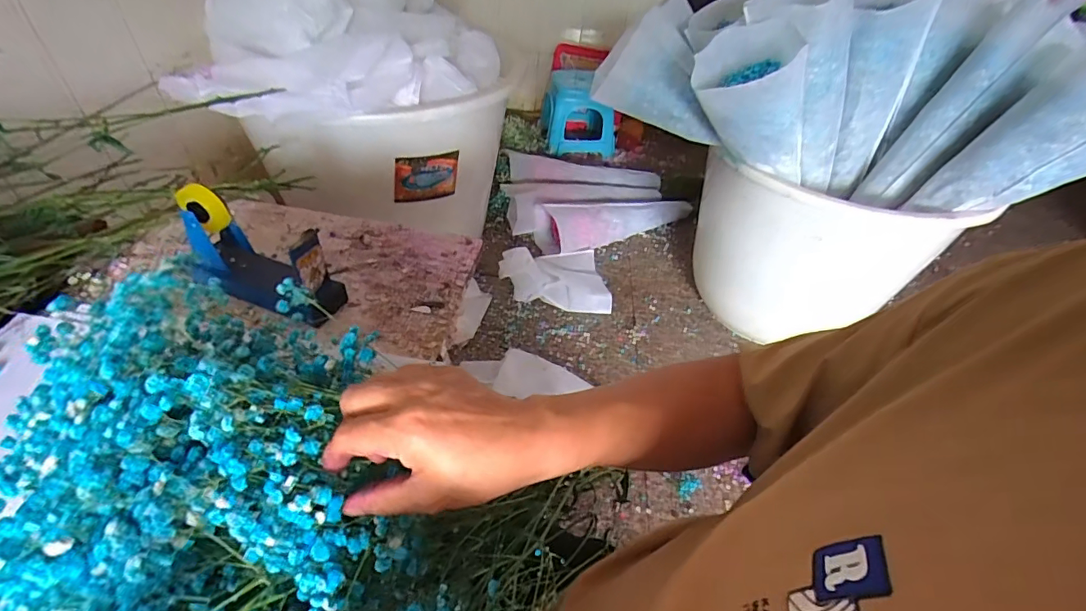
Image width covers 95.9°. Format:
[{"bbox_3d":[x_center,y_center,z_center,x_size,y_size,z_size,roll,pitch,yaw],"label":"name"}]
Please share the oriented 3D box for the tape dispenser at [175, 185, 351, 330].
[{"bbox_3d":[-0.357,-0.064,0.607,0.206,0.135,0.067,20,45,15],"label":"tape dispenser"}]

